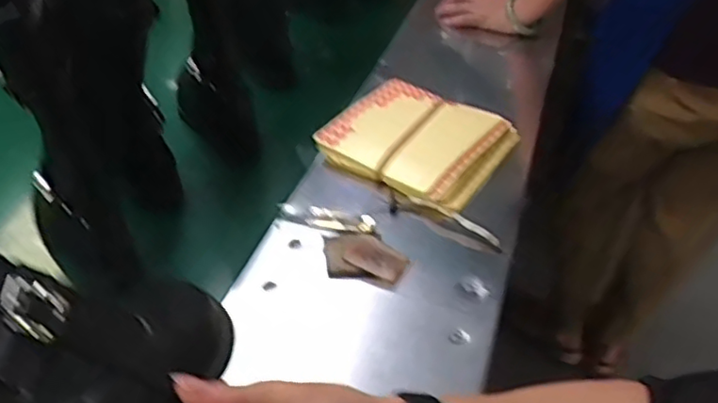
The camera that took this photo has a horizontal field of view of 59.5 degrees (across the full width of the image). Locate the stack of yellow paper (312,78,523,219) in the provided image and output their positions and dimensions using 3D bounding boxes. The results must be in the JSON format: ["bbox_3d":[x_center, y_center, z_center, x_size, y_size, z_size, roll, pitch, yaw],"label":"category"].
[{"bbox_3d":[0.070,-0.074,0.757,0.189,0.031,0.174,26,47,24],"label":"stack of yellow paper"}]

